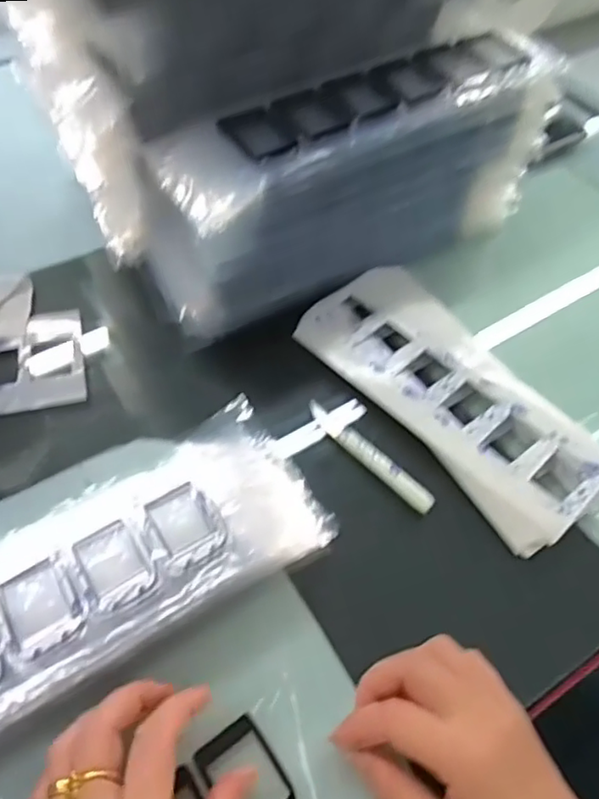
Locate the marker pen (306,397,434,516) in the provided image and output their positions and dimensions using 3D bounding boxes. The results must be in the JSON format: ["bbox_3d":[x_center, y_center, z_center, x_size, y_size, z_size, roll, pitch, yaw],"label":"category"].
[{"bbox_3d":[0.046,0.037,0.403,0.106,0.010,0.014,40,63,22],"label":"marker pen"}]

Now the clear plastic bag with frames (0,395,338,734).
[{"bbox_3d":[-0.136,0.115,0.316,0.317,0.050,0.097,-27,61,-19],"label":"clear plastic bag with frames"}]

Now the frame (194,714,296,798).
[{"bbox_3d":[-0.027,0.193,0.304,0.034,0.005,0.050,-31,62,-22],"label":"frame"}]

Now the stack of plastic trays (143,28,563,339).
[{"bbox_3d":[0.039,-0.165,0.460,0.328,0.140,0.087,-26,61,-17],"label":"stack of plastic trays"}]

